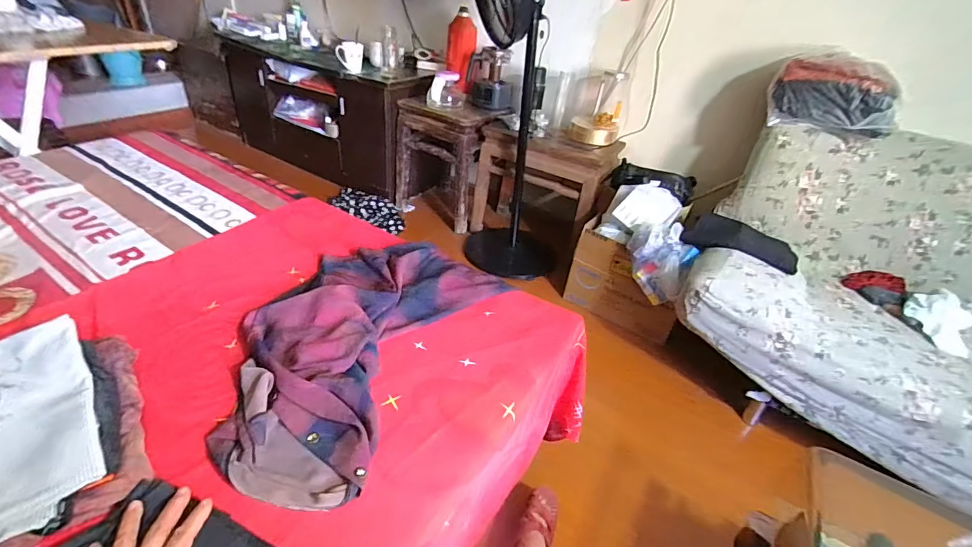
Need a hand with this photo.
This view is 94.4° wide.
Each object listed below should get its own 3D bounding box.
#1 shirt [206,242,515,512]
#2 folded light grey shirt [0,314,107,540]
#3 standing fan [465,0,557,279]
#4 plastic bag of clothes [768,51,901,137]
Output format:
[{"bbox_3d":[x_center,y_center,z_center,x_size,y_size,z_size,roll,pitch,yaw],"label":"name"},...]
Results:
[{"bbox_3d":[-0.217,0.088,0.779,0.347,0.041,0.577,19,35,18],"label":"shirt"},{"bbox_3d":[-0.555,0.177,0.517,0.165,0.023,0.256,-25,53,-31],"label":"folded light grey shirt"},{"bbox_3d":[0.101,-0.597,1.739,0.434,1.339,0.337,2,34,-8],"label":"standing fan"},{"bbox_3d":[1.082,-0.557,1.391,0.341,0.205,0.137,25,37,25],"label":"plastic bag of clothes"}]

